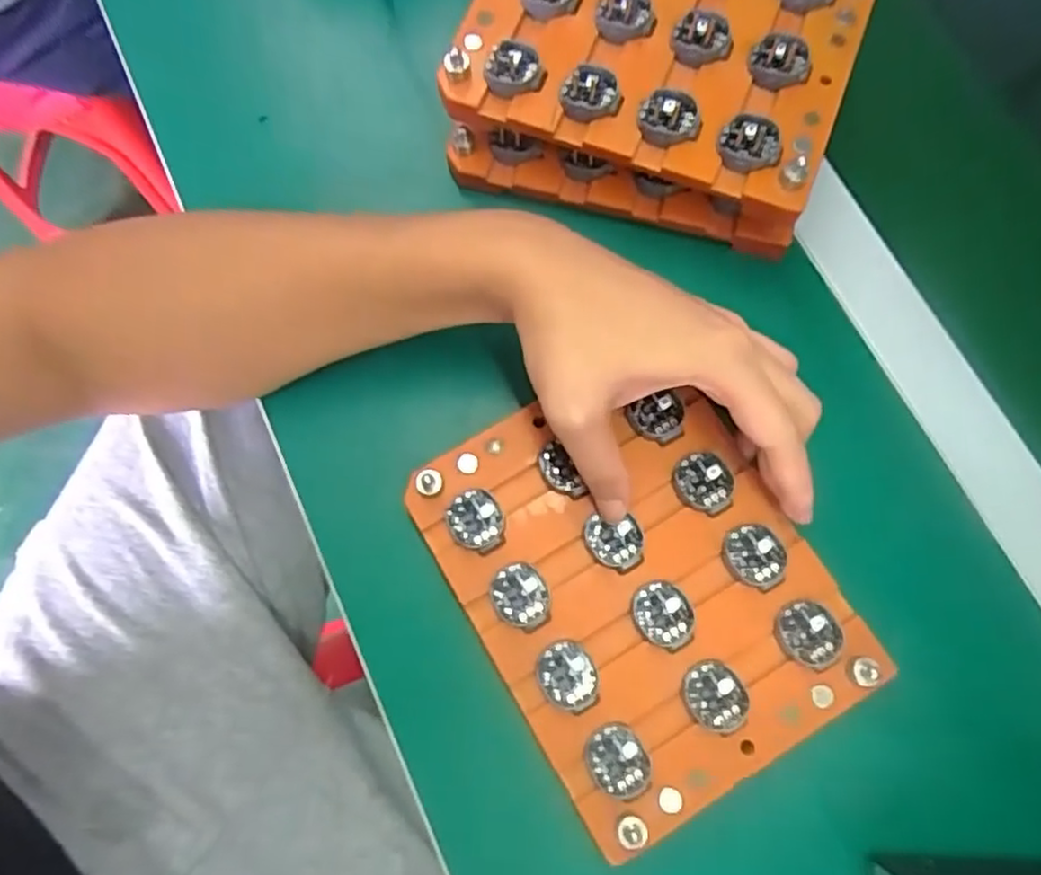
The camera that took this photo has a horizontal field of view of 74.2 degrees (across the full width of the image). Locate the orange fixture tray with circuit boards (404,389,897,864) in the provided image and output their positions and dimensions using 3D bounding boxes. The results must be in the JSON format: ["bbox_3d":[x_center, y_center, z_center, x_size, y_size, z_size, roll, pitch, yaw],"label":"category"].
[{"bbox_3d":[0.053,0.063,0.309,0.146,0.012,0.181,-29,76,-9],"label":"orange fixture tray with circuit boards"}]

